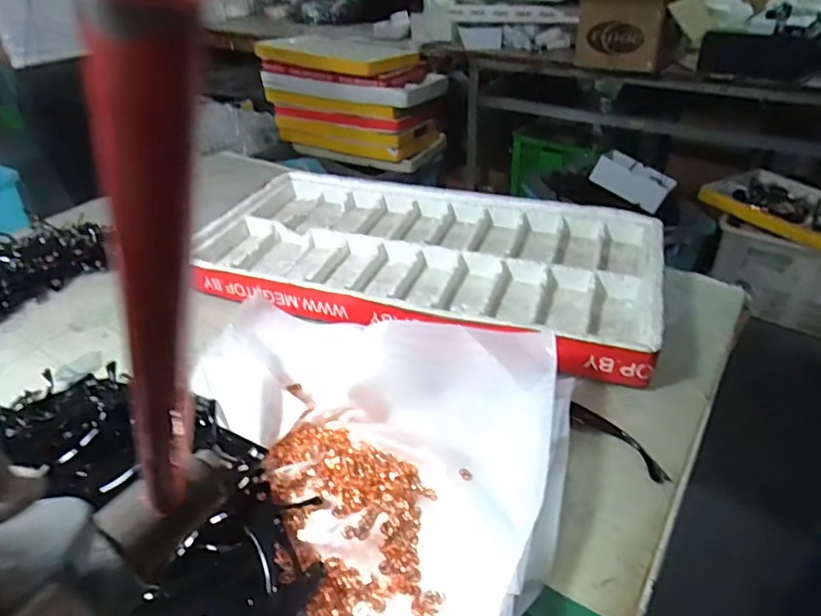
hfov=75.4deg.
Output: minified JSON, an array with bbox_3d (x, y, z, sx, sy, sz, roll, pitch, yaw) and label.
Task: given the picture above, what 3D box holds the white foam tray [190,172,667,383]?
[{"bbox_3d":[0.011,-0.088,0.863,0.711,0.071,0.374,10,38,17],"label":"white foam tray"}]

